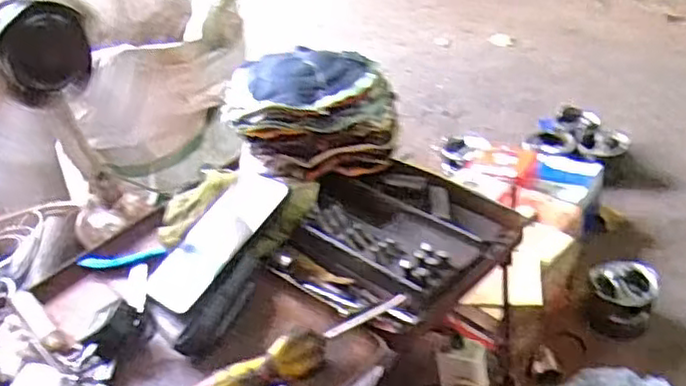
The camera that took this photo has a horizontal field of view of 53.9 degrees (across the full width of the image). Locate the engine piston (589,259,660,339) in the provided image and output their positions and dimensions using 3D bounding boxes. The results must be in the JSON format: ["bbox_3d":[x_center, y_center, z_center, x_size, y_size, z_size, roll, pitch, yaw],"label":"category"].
[{"bbox_3d":[0.423,0.171,1.035,0.097,0.083,0.114,11,38,27],"label":"engine piston"}]

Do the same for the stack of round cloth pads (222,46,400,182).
[{"bbox_3d":[-0.033,-0.093,0.770,0.185,0.110,0.142,-7,34,2],"label":"stack of round cloth pads"}]

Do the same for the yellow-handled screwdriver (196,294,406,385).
[{"bbox_3d":[-0.035,0.135,0.570,0.196,0.029,0.028,-21,36,-19],"label":"yellow-handled screwdriver"}]

